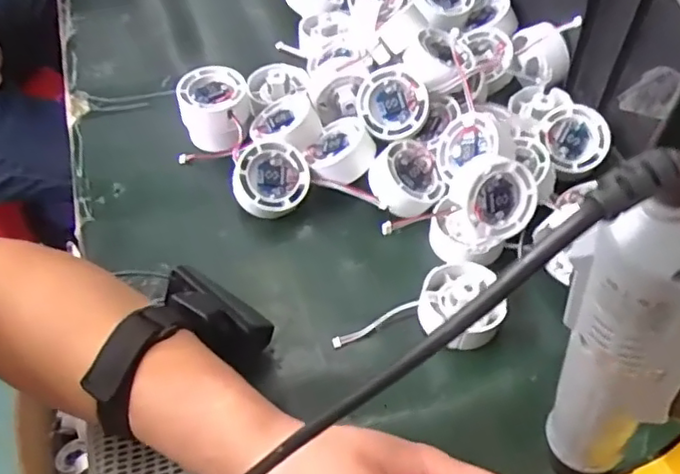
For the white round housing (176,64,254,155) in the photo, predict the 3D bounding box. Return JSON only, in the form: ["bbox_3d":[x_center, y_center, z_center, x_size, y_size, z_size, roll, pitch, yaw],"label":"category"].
[{"bbox_3d":[-0.101,-0.105,0.507,0.055,0.046,0.052,-2,55,2],"label":"white round housing"}]

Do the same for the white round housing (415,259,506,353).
[{"bbox_3d":[0.079,0.042,0.406,0.054,0.028,0.055,-2,55,2],"label":"white round housing"}]

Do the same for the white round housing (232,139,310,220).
[{"bbox_3d":[-0.053,-0.043,0.469,0.055,0.028,0.055,-5,80,-13],"label":"white round housing"}]

